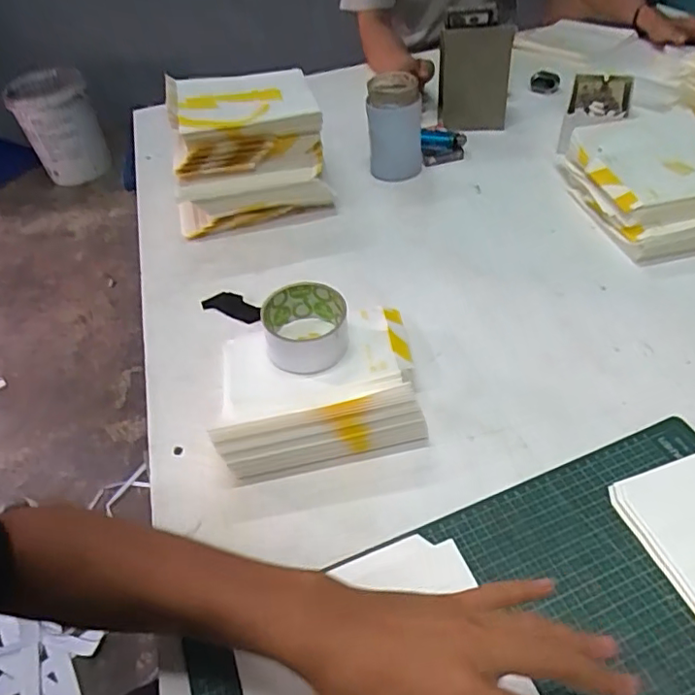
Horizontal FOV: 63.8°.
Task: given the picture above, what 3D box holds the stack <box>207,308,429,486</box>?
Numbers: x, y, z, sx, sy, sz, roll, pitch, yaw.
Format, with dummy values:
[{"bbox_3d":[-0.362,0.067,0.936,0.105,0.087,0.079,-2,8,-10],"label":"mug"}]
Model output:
[{"bbox_3d":[-0.030,0.024,0.534,0.188,0.059,0.173,-9,45,-2],"label":"stack"}]

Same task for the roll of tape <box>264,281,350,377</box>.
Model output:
[{"bbox_3d":[-0.041,-0.020,0.555,0.082,0.048,0.084,-8,45,0],"label":"roll of tape"}]

